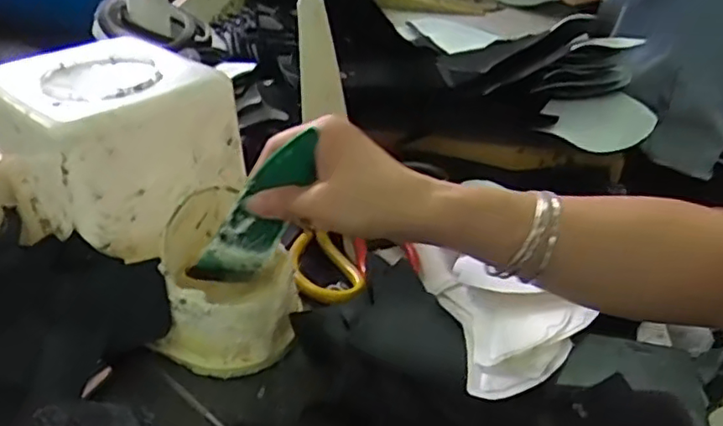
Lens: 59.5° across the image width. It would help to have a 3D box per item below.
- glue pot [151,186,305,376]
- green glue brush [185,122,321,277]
[{"bbox_3d":[-0.094,0.047,0.448,0.099,0.090,0.093,8,37,6],"label":"glue pot"},{"bbox_3d":[-0.067,0.002,0.416,0.039,0.131,0.010,22,30,-25],"label":"green glue brush"}]

